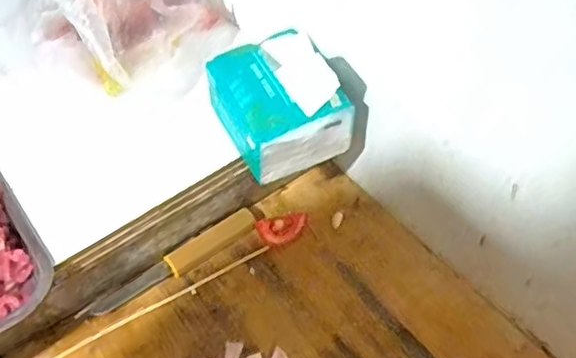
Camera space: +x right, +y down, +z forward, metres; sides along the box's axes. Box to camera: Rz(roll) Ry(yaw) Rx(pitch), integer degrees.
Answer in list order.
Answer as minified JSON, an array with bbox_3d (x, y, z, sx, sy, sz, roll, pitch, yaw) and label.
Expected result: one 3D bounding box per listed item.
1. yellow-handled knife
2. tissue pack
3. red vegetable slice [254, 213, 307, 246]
[{"bbox_3d":[-0.107,0.082,0.590,0.174,0.017,0.023,-31,54,-19],"label":"yellow-handled knife"},{"bbox_3d":[-0.009,-0.070,0.554,0.107,0.072,0.113,-23,52,-14],"label":"tissue pack"},{"bbox_3d":[-0.004,0.047,0.594,0.051,0.016,0.025,-17,51,-9],"label":"red vegetable slice"}]

